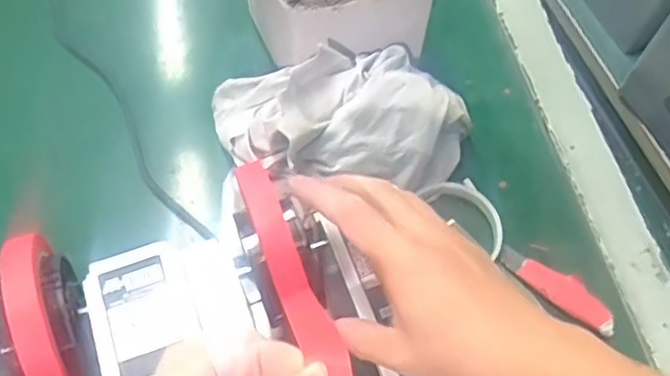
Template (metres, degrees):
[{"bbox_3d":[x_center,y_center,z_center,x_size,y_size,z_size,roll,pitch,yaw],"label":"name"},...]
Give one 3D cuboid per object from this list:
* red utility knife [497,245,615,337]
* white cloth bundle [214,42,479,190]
[{"bbox_3d":[0.176,0.076,0.515,0.098,0.007,0.030,39,66,16],"label":"red utility knife"},{"bbox_3d":[0.008,-0.058,0.534,0.213,0.096,0.123,-3,62,-5],"label":"white cloth bundle"}]

